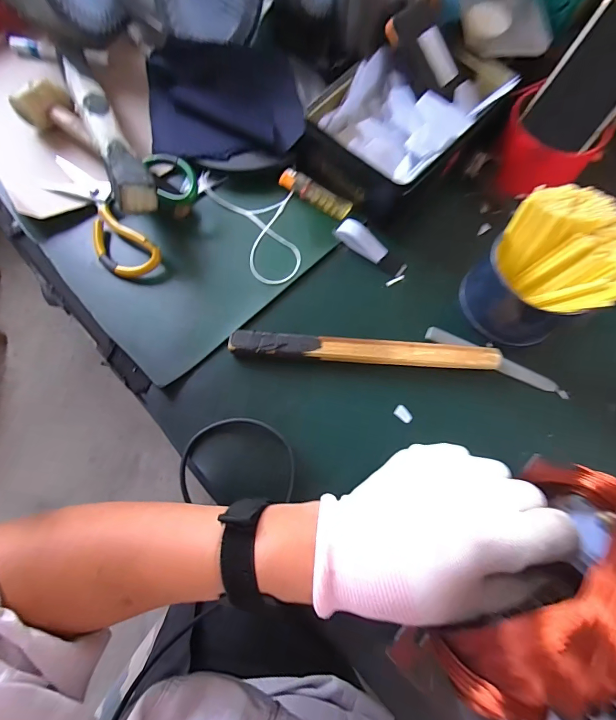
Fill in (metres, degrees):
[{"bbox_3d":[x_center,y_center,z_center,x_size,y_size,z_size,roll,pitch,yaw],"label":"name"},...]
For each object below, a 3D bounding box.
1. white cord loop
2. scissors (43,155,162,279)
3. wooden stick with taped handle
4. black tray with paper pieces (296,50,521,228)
[{"bbox_3d":[-0.047,-0.155,0.406,0.084,0.004,0.151,-29,75,-8],"label":"white cord loop"},{"bbox_3d":[-0.233,-0.162,0.400,0.056,0.013,0.191,-39,77,-10],"label":"scissors"},{"bbox_3d":[0.054,-0.009,0.355,0.255,0.019,0.022,4,73,2],"label":"wooden stick with taped handle"},{"bbox_3d":[0.115,-0.276,0.413,0.149,0.060,0.241,42,78,12],"label":"black tray with paper pieces"}]

